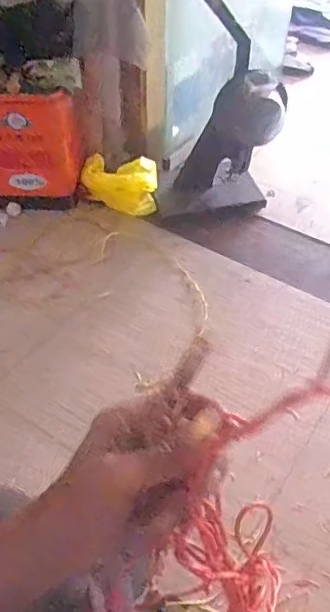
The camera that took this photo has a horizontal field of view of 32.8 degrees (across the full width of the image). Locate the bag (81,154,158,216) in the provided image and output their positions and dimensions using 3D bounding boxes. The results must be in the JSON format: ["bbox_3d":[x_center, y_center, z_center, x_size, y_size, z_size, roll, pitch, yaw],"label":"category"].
[{"bbox_3d":[-0.129,-0.327,1.566,0.211,0.137,0.115,4,46,4],"label":"bag"}]

